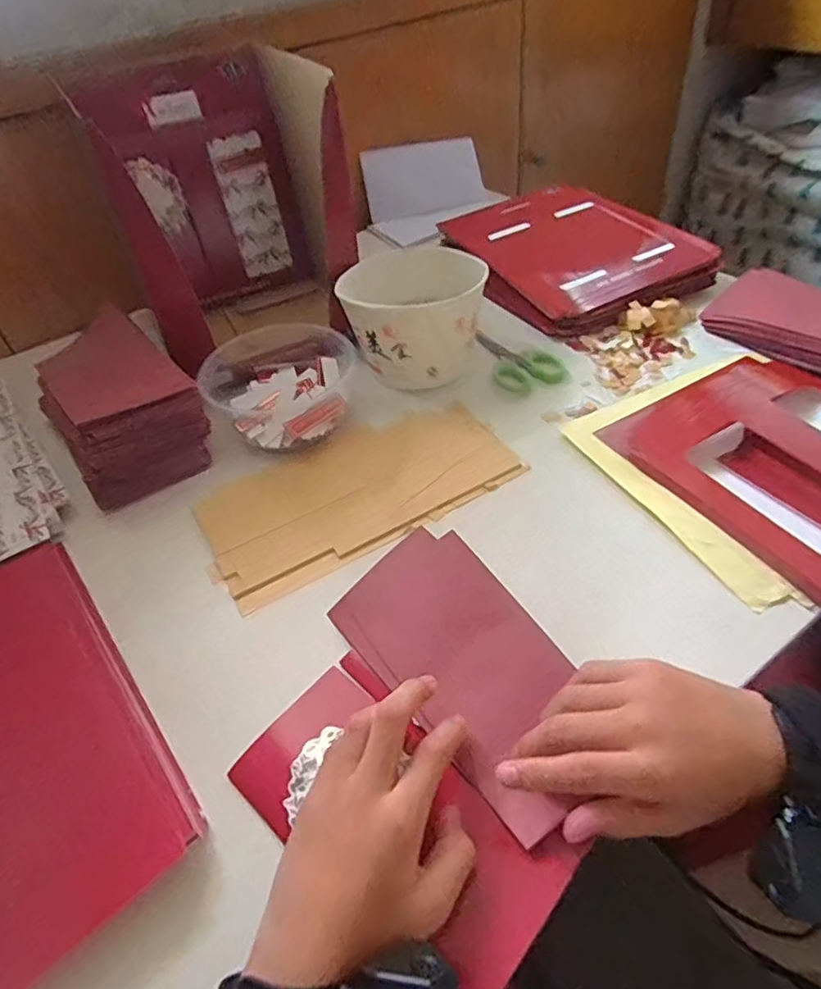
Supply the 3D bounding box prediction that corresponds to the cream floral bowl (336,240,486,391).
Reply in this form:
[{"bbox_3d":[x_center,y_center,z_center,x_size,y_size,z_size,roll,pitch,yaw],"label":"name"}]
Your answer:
[{"bbox_3d":[0.002,-0.172,0.576,0.127,0.088,0.106,2,46,11],"label":"cream floral bowl"}]

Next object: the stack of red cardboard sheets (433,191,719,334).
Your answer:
[{"bbox_3d":[0.186,-0.283,0.702,0.217,0.044,0.256,-29,48,-18],"label":"stack of red cardboard sheets"}]

